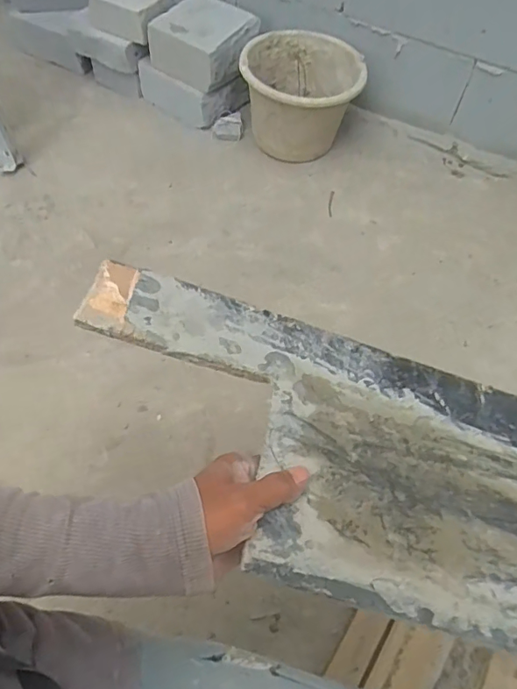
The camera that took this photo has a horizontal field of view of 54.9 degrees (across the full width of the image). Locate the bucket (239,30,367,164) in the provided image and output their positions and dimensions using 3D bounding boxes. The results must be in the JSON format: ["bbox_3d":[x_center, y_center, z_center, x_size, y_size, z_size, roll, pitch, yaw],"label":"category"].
[{"bbox_3d":[0.095,-0.580,1.193,0.271,0.183,0.273,-3,59,-5],"label":"bucket"}]

